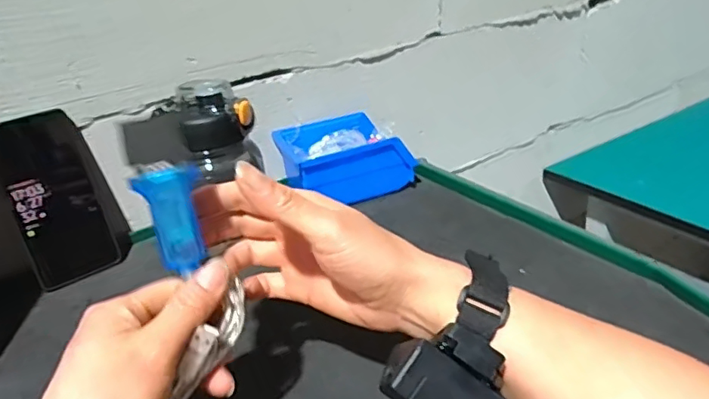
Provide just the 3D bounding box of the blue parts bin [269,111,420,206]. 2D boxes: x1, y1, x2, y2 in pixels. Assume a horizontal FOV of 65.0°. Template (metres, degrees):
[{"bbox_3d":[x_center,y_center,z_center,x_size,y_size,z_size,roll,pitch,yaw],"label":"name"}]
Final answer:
[{"bbox_3d":[-0.015,-0.044,0.653,0.135,0.070,0.110,-15,29,-17],"label":"blue parts bin"}]

